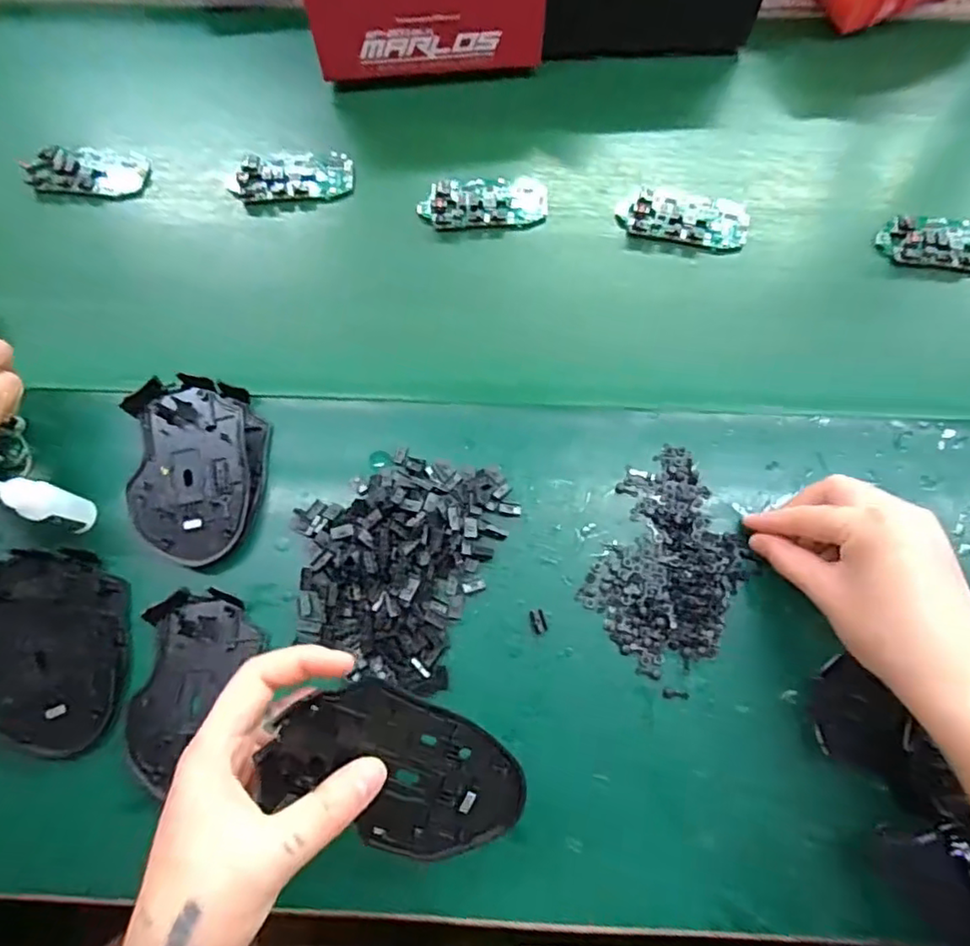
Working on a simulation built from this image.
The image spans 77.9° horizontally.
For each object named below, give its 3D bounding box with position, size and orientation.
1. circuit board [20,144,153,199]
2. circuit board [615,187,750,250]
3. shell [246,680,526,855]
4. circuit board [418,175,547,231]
[{"bbox_3d":[-0.317,-0.244,0.483,0.091,0.016,0.049,0,71,1],"label":"circuit board"},{"bbox_3d":[0.155,-0.200,0.463,0.097,0.012,0.048,13,72,5],"label":"circuit board"},{"bbox_3d":[-0.037,0.133,0.266,0.111,0.012,0.065,38,81,-13],"label":"shell"},{"bbox_3d":[-0.001,-0.213,0.471,0.098,0.012,0.043,-8,71,-2],"label":"circuit board"}]

